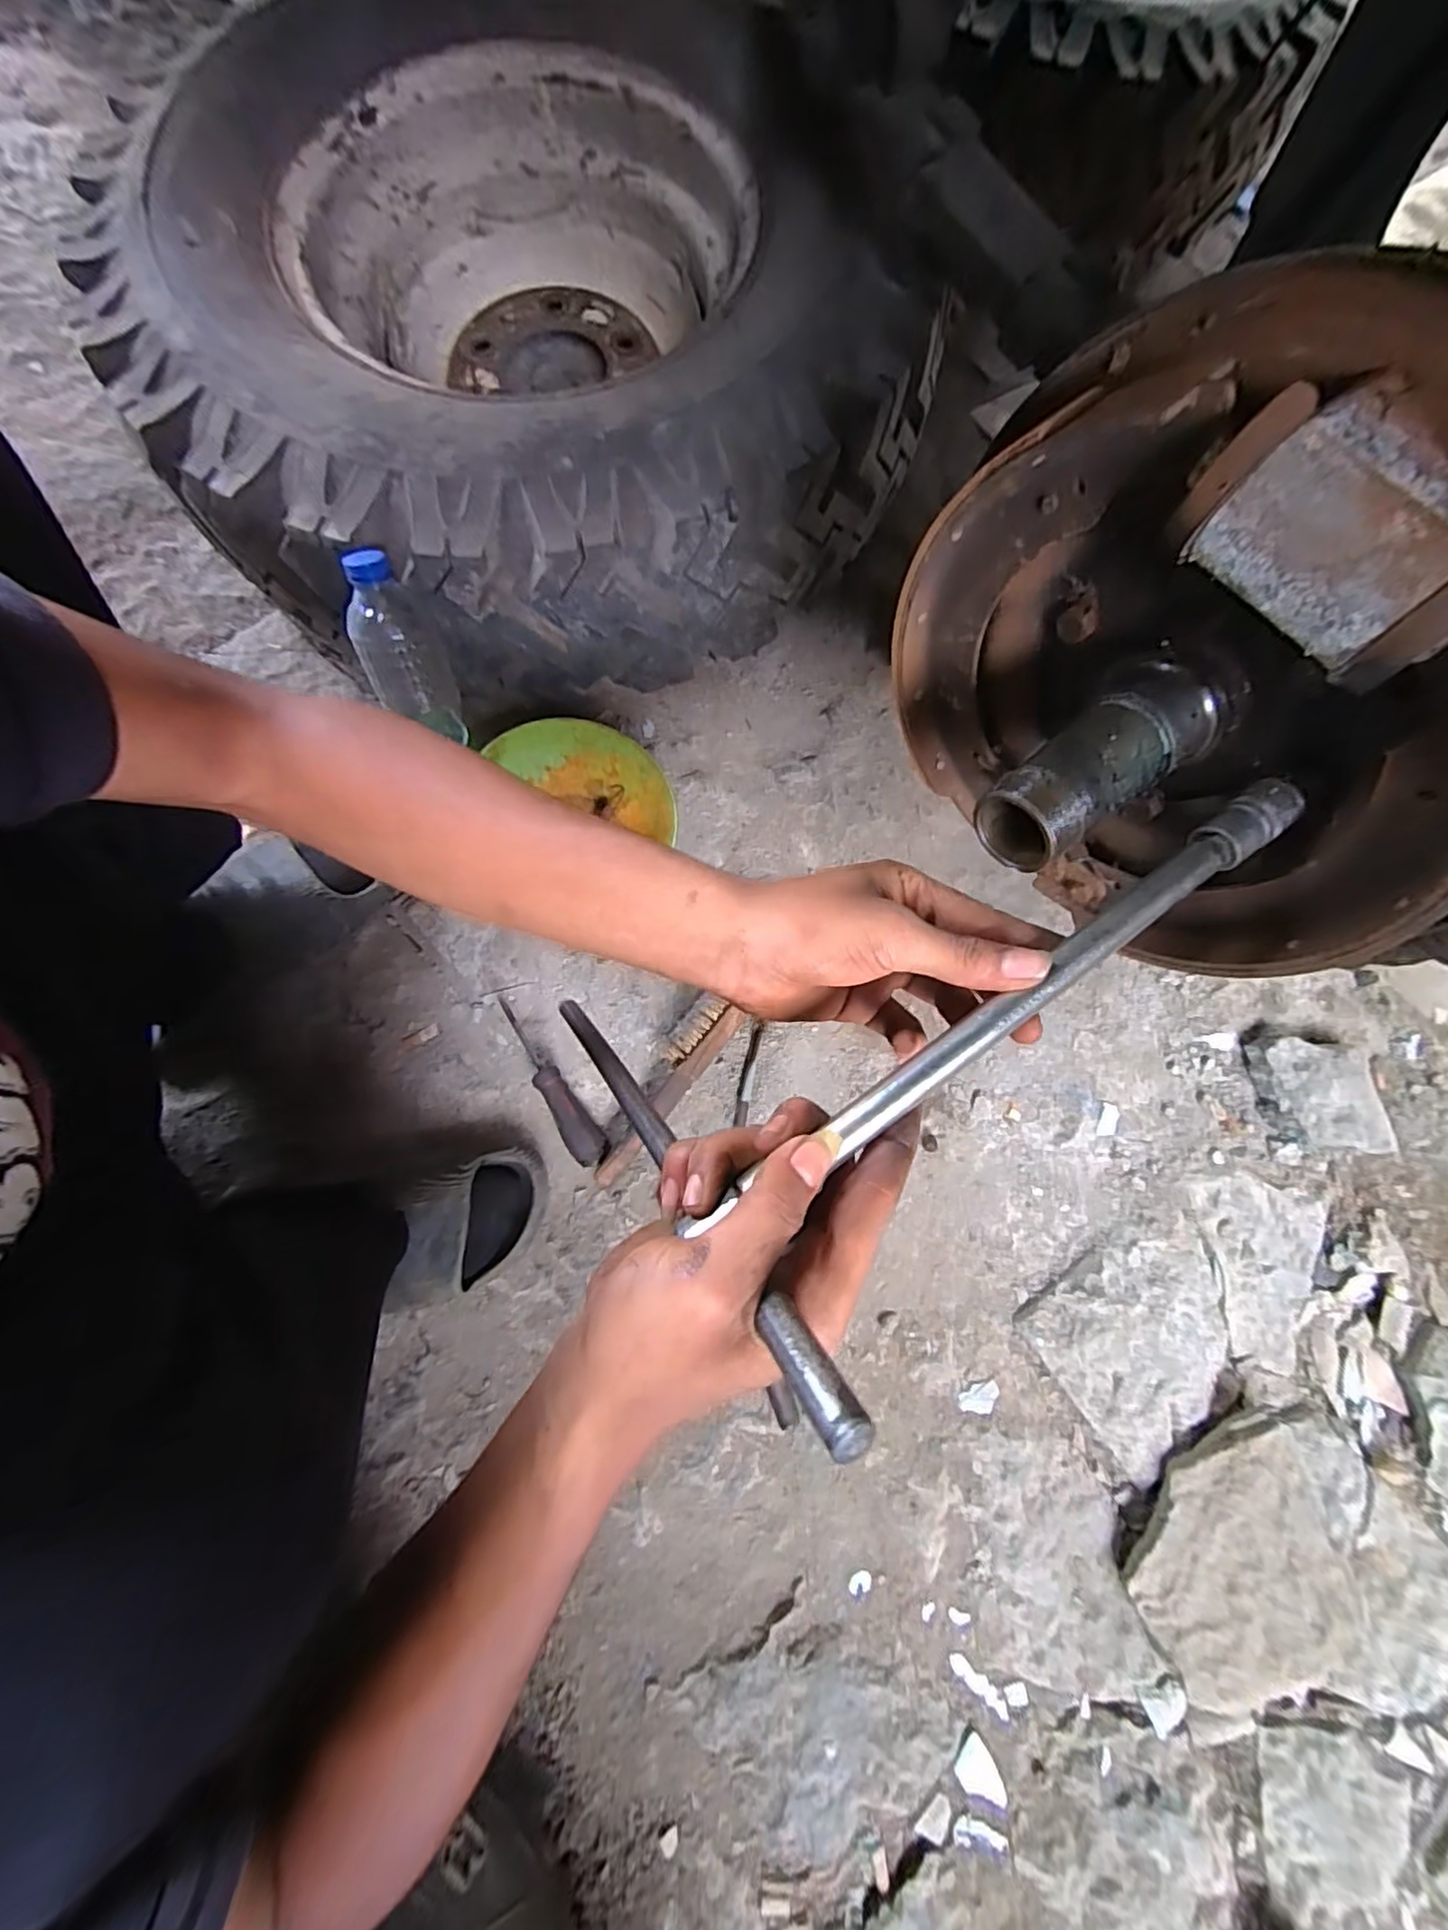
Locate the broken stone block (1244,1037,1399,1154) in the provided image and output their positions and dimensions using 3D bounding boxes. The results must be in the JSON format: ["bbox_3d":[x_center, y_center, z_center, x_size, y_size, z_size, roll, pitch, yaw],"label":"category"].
[{"bbox_3d":[0.574,0.125,0.613,0.118,0.034,0.095,8,76,1],"label":"broken stone block"}]

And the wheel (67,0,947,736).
[{"bbox_3d":[-0.195,-0.597,0.620,0.629,0.204,0.661,1,77,-5],"label":"wheel"}]

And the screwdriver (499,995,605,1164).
[{"bbox_3d":[-0.164,0.108,0.594,0.028,0.027,0.173,-34,82,-11],"label":"screwdriver"}]

